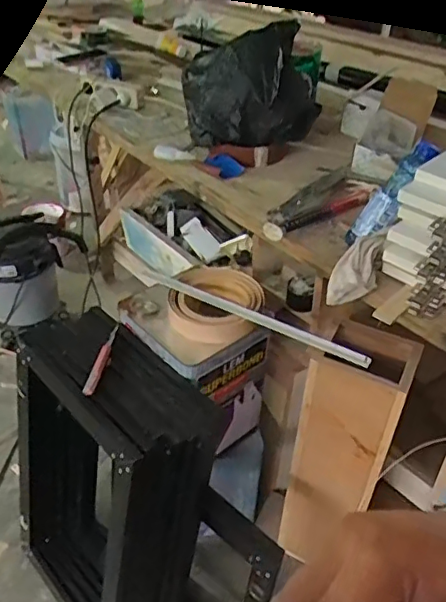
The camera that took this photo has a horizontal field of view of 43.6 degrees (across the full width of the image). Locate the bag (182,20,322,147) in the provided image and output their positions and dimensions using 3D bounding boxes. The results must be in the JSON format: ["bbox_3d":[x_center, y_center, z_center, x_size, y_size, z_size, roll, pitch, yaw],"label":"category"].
[{"bbox_3d":[0.062,-0.501,1.272,0.304,0.209,0.245,-2,38,-2],"label":"bag"}]

